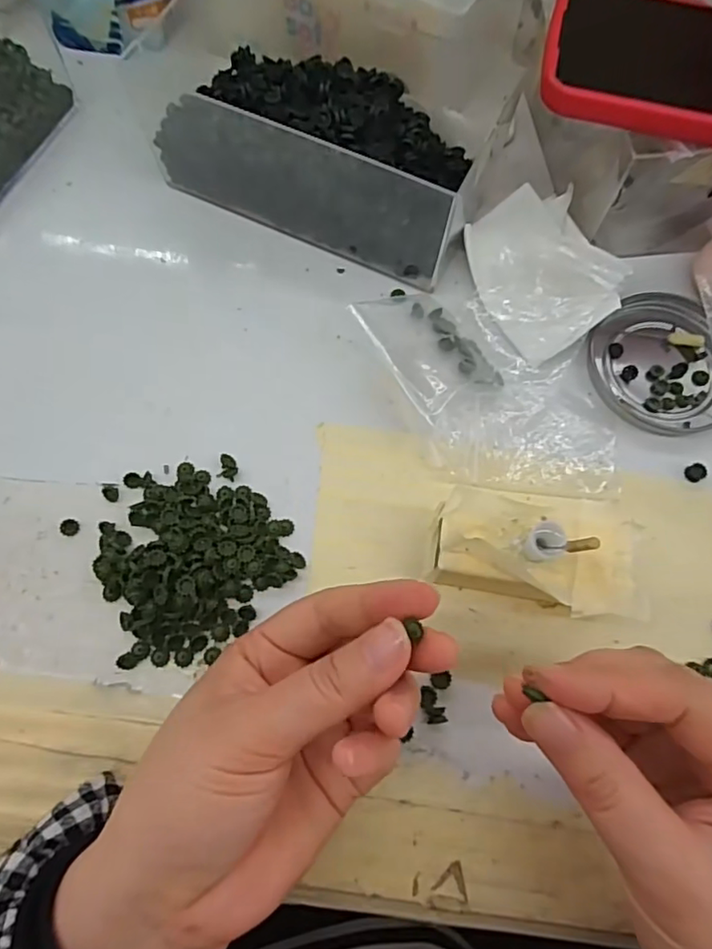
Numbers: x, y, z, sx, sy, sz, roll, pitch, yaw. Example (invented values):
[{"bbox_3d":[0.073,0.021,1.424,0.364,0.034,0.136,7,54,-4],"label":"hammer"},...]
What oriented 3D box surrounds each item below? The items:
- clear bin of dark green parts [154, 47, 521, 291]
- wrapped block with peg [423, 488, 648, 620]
[{"bbox_3d":[-0.010,-0.187,0.315,0.169,0.057,0.120,19,71,5],"label":"clear bin of dark green parts"},{"bbox_3d":[0.076,0.035,0.247,0.087,0.042,0.048,5,71,0],"label":"wrapped block with peg"}]

